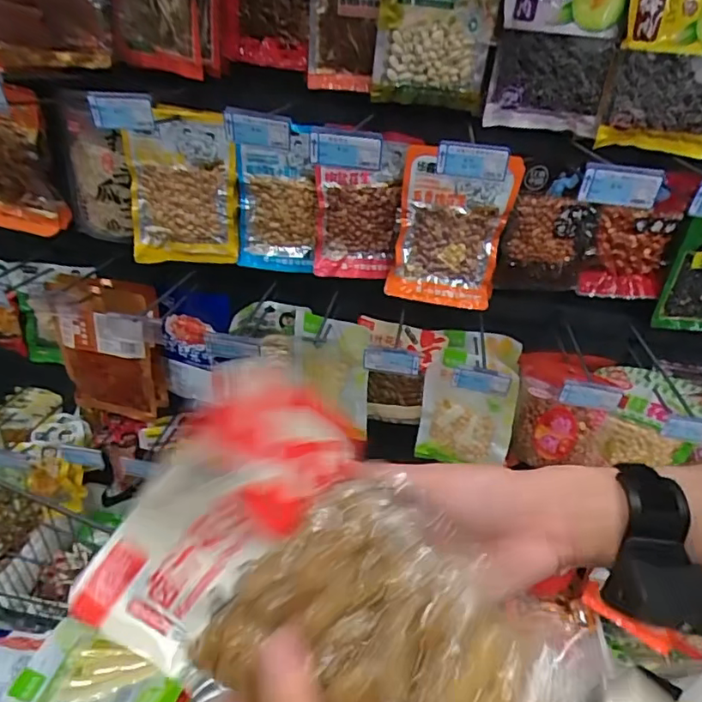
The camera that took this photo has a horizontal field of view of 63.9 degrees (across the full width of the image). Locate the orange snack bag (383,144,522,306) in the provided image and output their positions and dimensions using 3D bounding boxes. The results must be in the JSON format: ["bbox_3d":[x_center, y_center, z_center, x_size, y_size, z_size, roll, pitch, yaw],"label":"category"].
[{"bbox_3d":[0.161,-0.192,0.908,0.172,0.238,0.032,8,30,2],"label":"orange snack bag"}]

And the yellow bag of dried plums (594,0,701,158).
[{"bbox_3d":[0.456,-0.408,0.766,0.179,0.263,0.024,7,34,5],"label":"yellow bag of dried plums"}]

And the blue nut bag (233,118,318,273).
[{"bbox_3d":[-0.125,-0.250,0.965,0.138,0.221,0.036,0,32,-9],"label":"blue nut bag"}]

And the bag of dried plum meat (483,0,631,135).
[{"bbox_3d":[0.292,-0.446,0.786,0.166,0.258,0.026,9,34,9],"label":"bag of dried plum meat"}]

